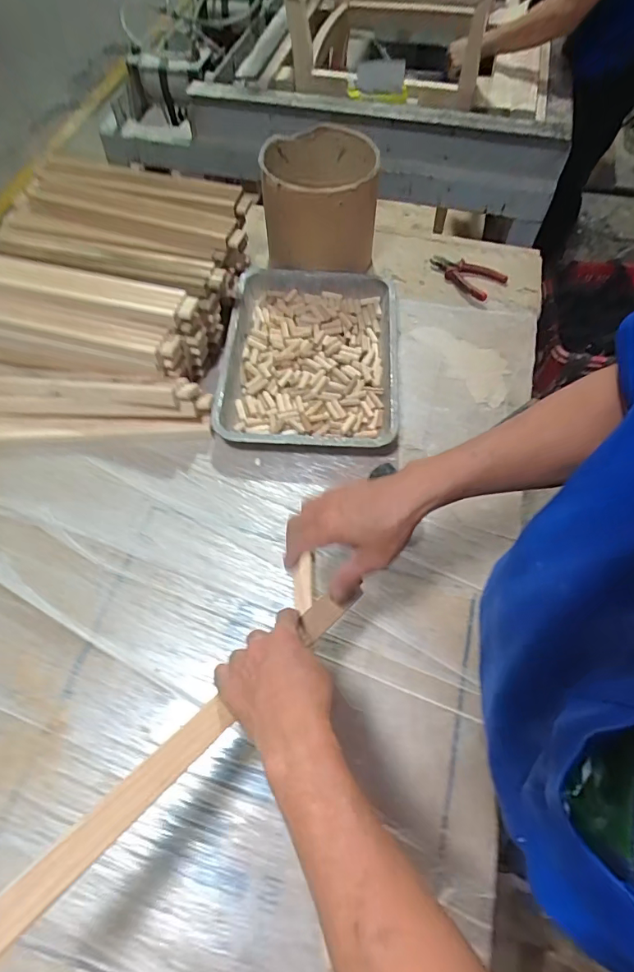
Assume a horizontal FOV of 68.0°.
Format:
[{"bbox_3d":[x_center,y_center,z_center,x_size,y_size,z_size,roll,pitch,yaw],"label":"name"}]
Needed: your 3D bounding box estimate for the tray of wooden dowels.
[{"bbox_3d":[-0.008,-0.226,0.828,0.291,0.048,0.383,4,63,0],"label":"tray of wooden dowels"}]

